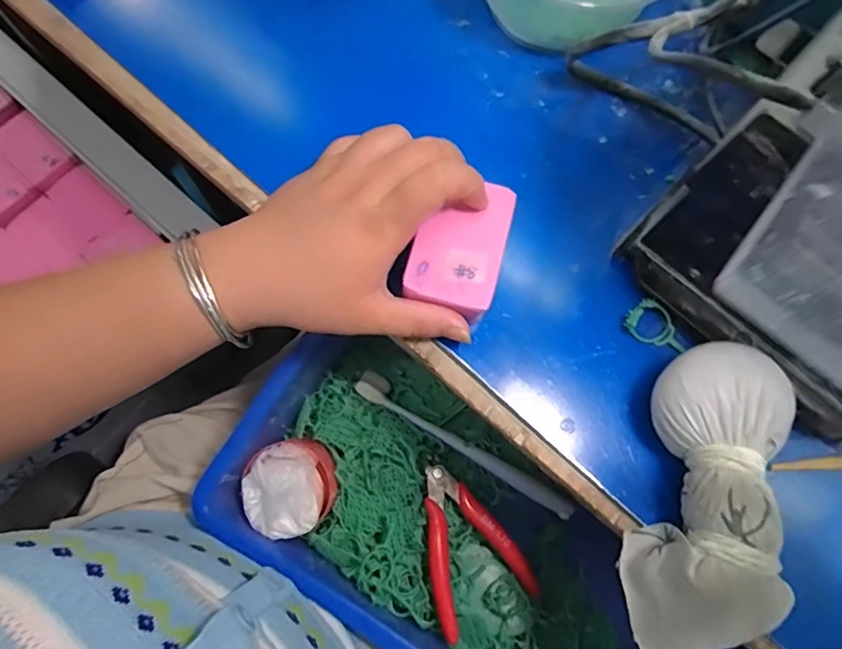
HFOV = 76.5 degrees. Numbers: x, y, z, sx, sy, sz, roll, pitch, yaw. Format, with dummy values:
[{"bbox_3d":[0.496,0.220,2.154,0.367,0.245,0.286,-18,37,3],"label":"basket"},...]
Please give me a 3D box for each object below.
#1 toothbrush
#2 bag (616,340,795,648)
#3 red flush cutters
[{"bbox_3d":[0.030,0.092,0.399,0.182,0.010,0.020,34,77,8],"label":"toothbrush"},{"bbox_3d":[0.132,0.083,0.244,0.052,0.047,0.147,12,88,2],"label":"bag"},{"bbox_3d":[0.031,0.151,0.383,0.072,0.015,0.113,-19,77,-8],"label":"red flush cutters"}]

